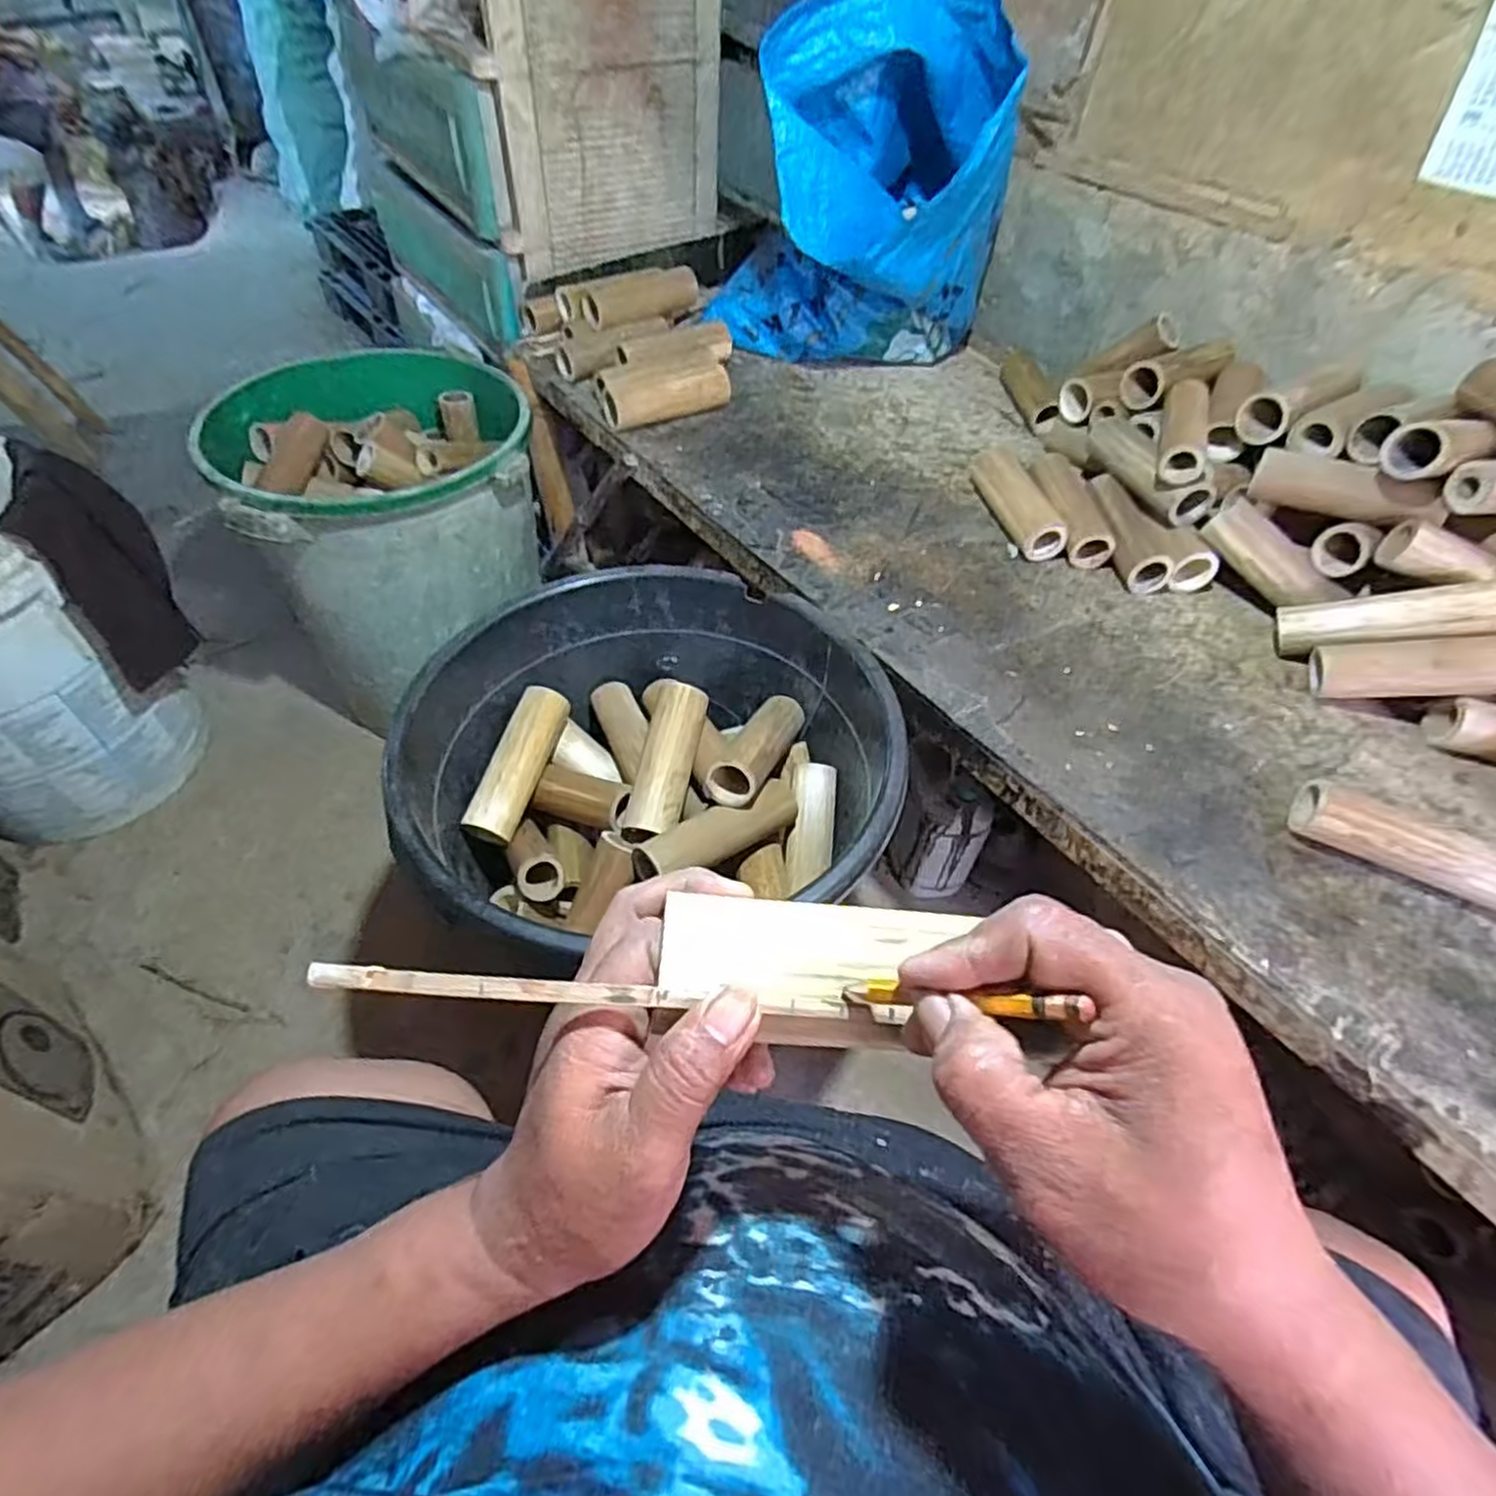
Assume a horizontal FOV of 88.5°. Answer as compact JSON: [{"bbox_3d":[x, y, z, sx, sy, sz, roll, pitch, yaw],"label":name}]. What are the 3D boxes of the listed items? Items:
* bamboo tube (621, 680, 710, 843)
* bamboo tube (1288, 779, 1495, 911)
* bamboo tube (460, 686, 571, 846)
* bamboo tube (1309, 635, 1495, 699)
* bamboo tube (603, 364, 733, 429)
[{"bbox_3d":[-0.090,0.015,0.846,0.057,0.046,0.189,11,65,5],"label":"bamboo tube"},{"bbox_3d":[0.571,0.084,0.648,0.184,0.051,0.052,24,51,16],"label":"bamboo tube"},{"bbox_3d":[-0.257,0.017,0.866,0.052,0.057,0.187,14,63,7],"label":"bamboo tube"},{"bbox_3d":[0.674,-0.080,0.762,0.184,0.045,0.051,0,42,33],"label":"bamboo tube"},{"bbox_3d":[-0.111,-0.501,1.099,0.179,0.058,0.067,-16,52,-18],"label":"bamboo tube"}]

